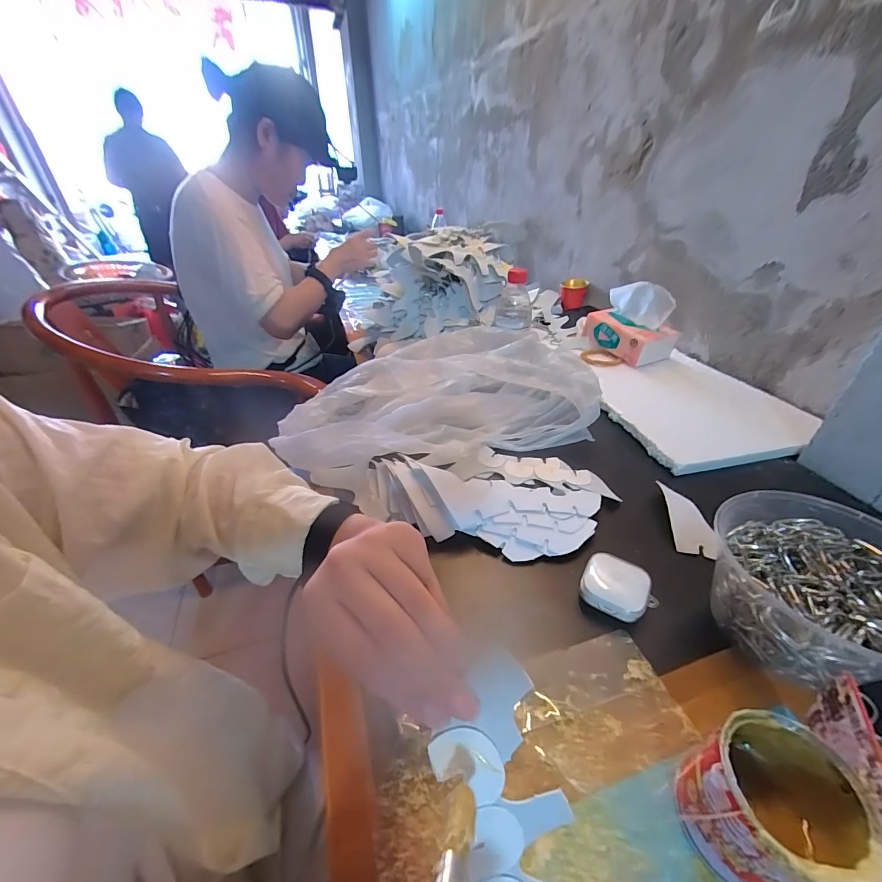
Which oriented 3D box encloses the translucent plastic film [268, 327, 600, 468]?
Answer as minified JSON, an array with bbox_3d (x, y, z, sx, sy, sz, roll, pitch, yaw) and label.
[{"bbox_3d":[-0.014,-0.069,0.556,0.407,0.086,0.261,-12,37,-15],"label":"translucent plastic film"}]

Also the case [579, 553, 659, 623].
[{"bbox_3d":[0.156,0.130,0.343,0.058,0.023,0.050,19,40,25],"label":"case"}]

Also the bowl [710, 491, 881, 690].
[{"bbox_3d":[0.287,0.111,0.302,0.133,0.090,0.127,0,36,0],"label":"bowl"}]

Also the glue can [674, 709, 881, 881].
[{"bbox_3d":[0.171,0.195,0.208,0.066,0.073,0.063,0,36,0],"label":"glue can"}]

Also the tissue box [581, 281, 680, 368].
[{"bbox_3d":[0.344,-0.217,0.711,0.087,0.120,0.140,-23,41,-28],"label":"tissue box"}]

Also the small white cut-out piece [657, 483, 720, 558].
[{"bbox_3d":[0.265,0.084,0.419,0.037,0.011,0.095,7,36,11],"label":"small white cut-out piece"}]

